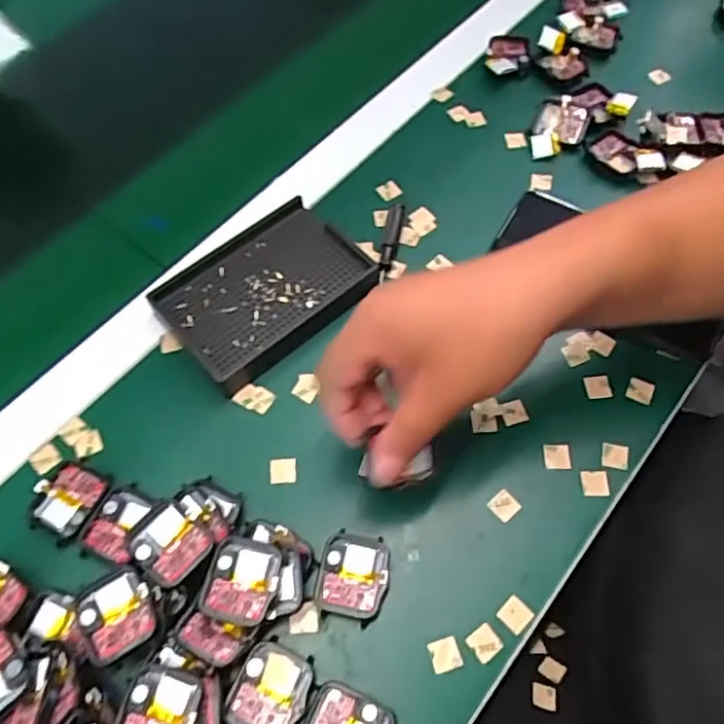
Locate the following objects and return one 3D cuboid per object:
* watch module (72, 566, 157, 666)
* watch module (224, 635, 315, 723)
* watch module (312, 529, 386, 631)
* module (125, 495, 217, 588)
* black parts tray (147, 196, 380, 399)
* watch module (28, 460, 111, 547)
[{"bbox_3d":[-0.129,0.133,0.330,0.039,0.005,0.040,-34,65,-13],"label":"watch module"},{"bbox_3d":[-0.048,0.171,0.330,0.037,0.011,0.044,21,64,13],"label":"watch module"},{"bbox_3d":[-0.005,0.120,0.356,0.039,0.008,0.044,12,62,8],"label":"watch module"},{"bbox_3d":[-0.104,0.097,0.352,0.042,0.007,0.045,29,64,16],"label":"module"},{"bbox_3d":[-0.066,-0.048,0.446,0.134,0.023,0.097,-39,67,-18],"label":"black parts tray"},{"bbox_3d":[-0.177,0.083,0.380,0.038,0.010,0.044,25,65,15],"label":"watch module"}]

